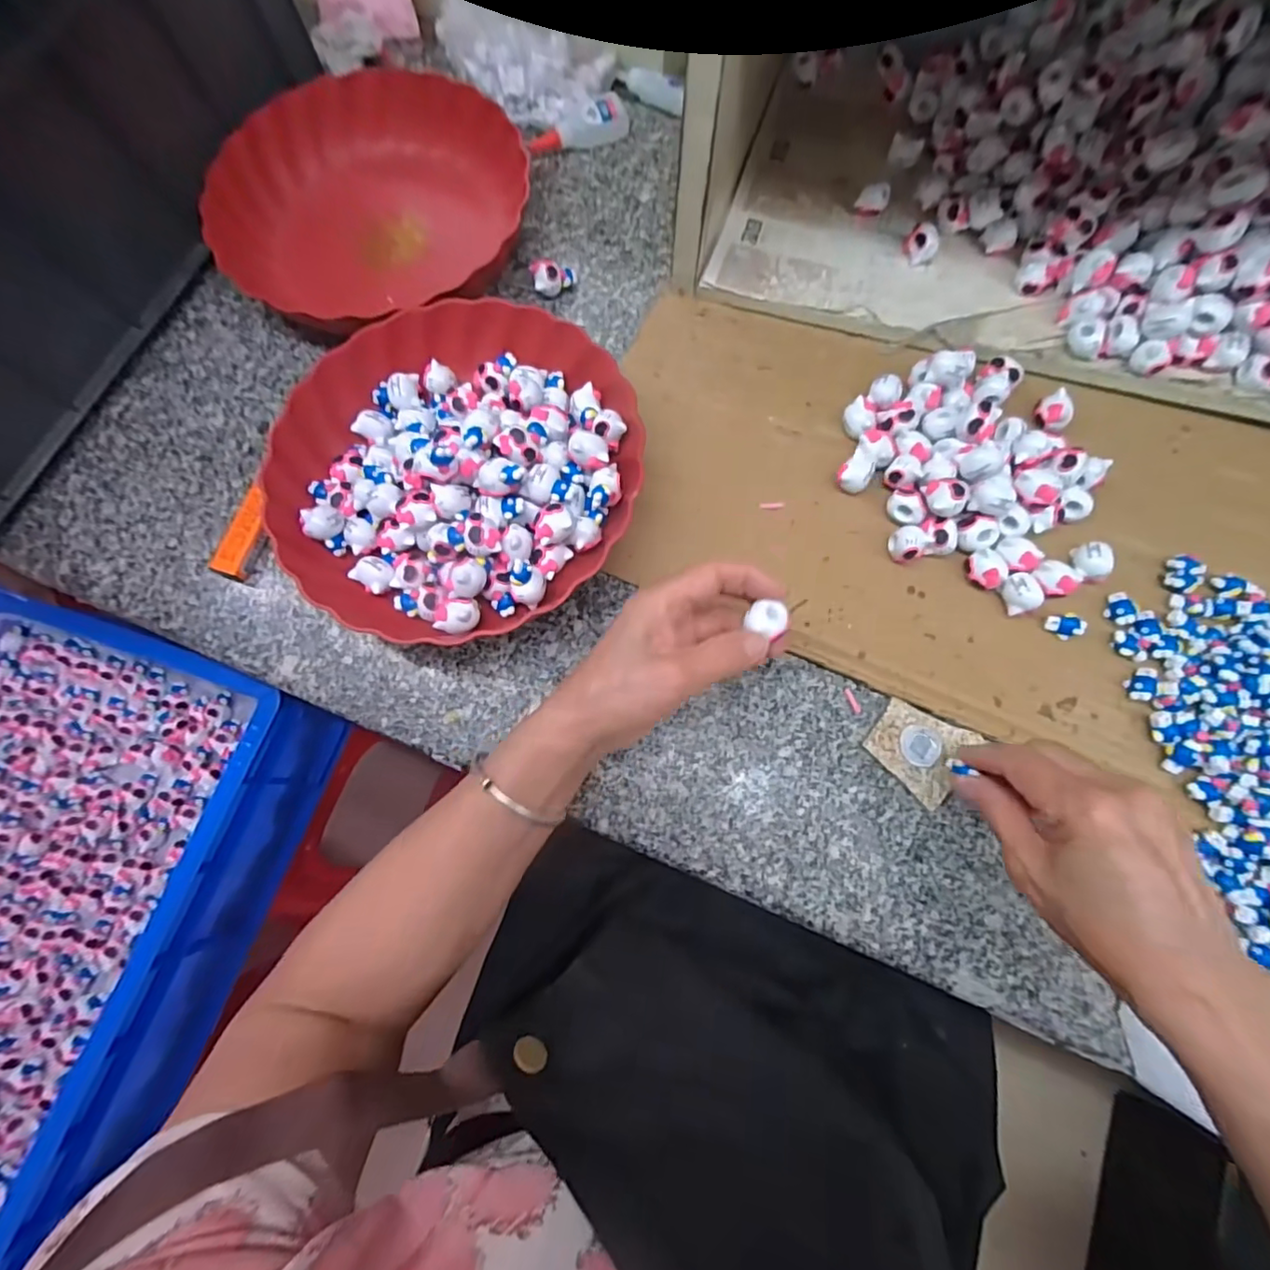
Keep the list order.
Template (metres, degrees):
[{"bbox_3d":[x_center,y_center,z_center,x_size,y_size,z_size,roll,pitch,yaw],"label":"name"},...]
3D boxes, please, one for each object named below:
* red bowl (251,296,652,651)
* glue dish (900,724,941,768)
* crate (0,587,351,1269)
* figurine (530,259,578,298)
[{"bbox_3d":[-0.121,-0.116,0.385,0.234,0.058,0.227,0,75,2],"label":"red bowl"},{"bbox_3d":[0.177,0.068,0.352,0.023,0.004,0.025,0,75,2],"label":"glue dish"},{"bbox_3d":[-0.599,0.319,0.474,0.395,0.133,0.677,21,77,7],"label":"crate"},{"bbox_3d":[-0.063,-0.283,0.449,0.035,0.023,0.024,-13,75,-2],"label":"figurine"}]

